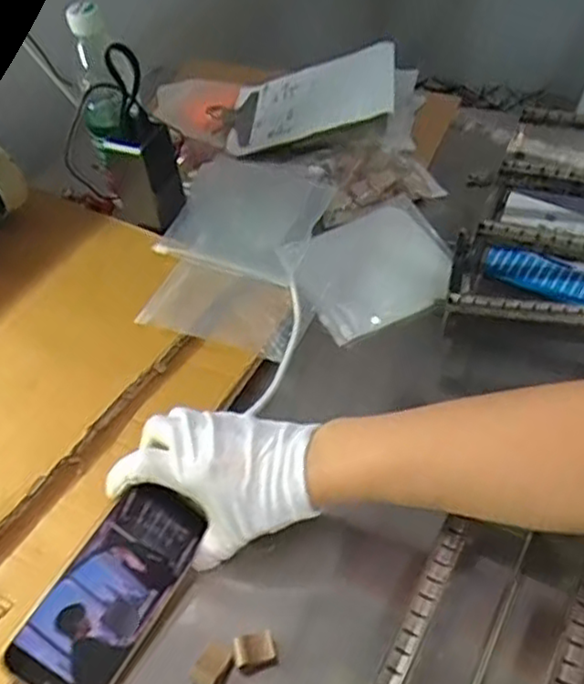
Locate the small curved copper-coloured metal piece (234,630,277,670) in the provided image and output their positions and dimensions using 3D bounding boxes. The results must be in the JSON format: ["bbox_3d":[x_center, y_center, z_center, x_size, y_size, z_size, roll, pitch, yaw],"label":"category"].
[{"bbox_3d":[-0.025,0.210,0.484,0.027,0.010,0.022,-12,46,-4],"label":"small curved copper-coloured metal piece"}]

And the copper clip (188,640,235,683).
[{"bbox_3d":[-0.053,0.221,0.484,0.022,0.010,0.031,20,53,25],"label":"copper clip"}]

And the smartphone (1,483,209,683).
[{"bbox_3d":[-0.125,0.175,0.498,0.075,0.006,0.150,40,60,-13],"label":"smartphone"}]

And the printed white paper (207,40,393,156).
[{"bbox_3d":[0.016,-0.297,0.871,0.225,0.022,0.165,-14,48,14],"label":"printed white paper"}]

